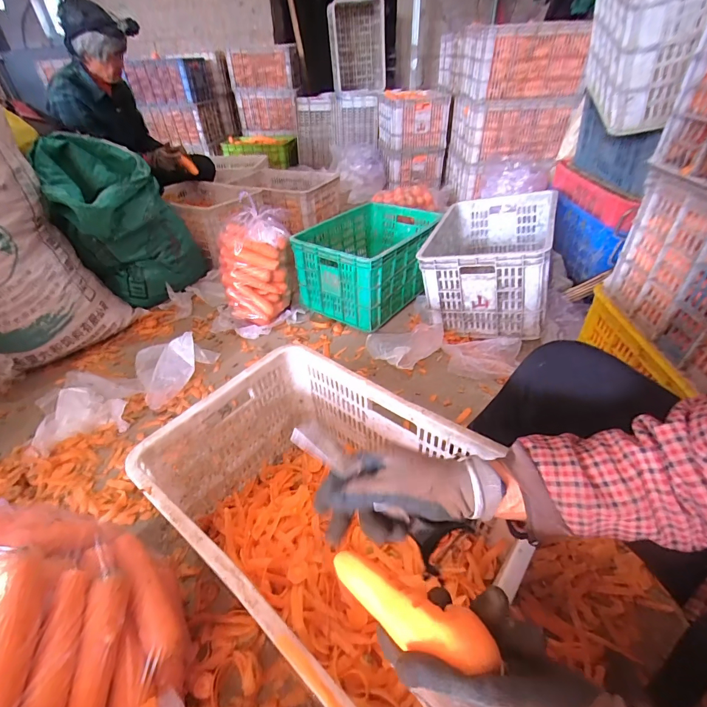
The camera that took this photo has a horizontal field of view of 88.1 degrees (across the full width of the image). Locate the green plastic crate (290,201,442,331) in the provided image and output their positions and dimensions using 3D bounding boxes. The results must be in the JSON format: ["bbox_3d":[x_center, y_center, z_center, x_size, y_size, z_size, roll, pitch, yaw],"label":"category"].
[{"bbox_3d":[0.075,-0.355,1.352,0.353,0.239,0.516,26,47,31],"label":"green plastic crate"}]

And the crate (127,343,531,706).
[{"bbox_3d":[-0.040,0.248,0.584,0.496,0.240,0.347,25,47,31],"label":"crate"}]

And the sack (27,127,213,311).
[{"bbox_3d":[-0.781,-0.455,1.293,0.397,0.481,0.365,-25,43,-25],"label":"sack"}]

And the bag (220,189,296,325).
[{"bbox_3d":[-0.326,-0.286,1.244,0.242,0.324,0.233,-8,39,-5],"label":"bag"}]

